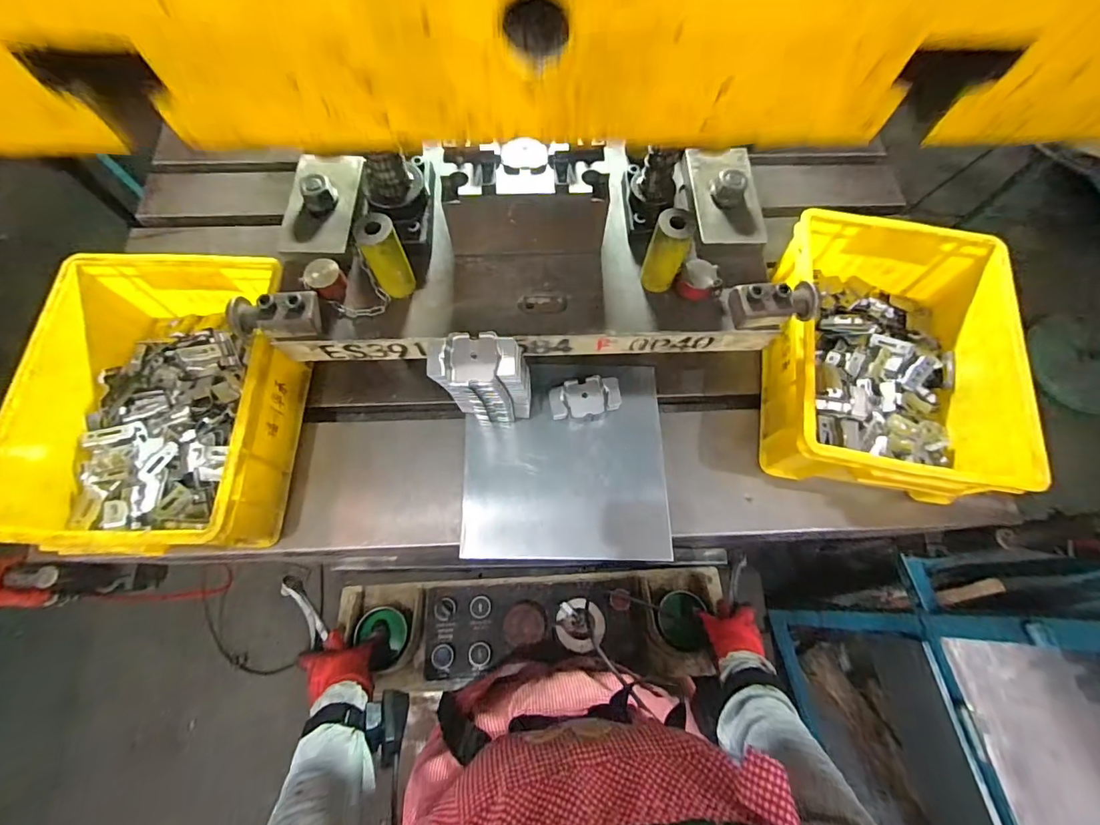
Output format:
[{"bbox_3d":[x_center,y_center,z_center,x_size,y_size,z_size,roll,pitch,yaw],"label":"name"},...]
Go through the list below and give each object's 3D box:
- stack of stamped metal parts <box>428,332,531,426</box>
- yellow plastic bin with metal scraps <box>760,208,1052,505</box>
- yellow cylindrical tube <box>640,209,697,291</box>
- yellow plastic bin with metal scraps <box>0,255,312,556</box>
[{"bbox_3d":[-0.073,-0.028,0.547,0.099,0.173,0.055,-5,70,-3],"label":"stack of stamped metal parts"},{"bbox_3d":[0.426,-0.071,0.611,0.257,0.125,0.347,9,70,2],"label":"yellow plastic bin with metal scraps"},{"bbox_3d":[0.129,-0.177,0.521,0.040,0.110,0.038,0,70,-1],"label":"yellow cylindrical tube"},{"bbox_3d":[-0.452,-0.010,0.569,0.255,0.122,0.344,1,70,-1],"label":"yellow plastic bin with metal scraps"}]

